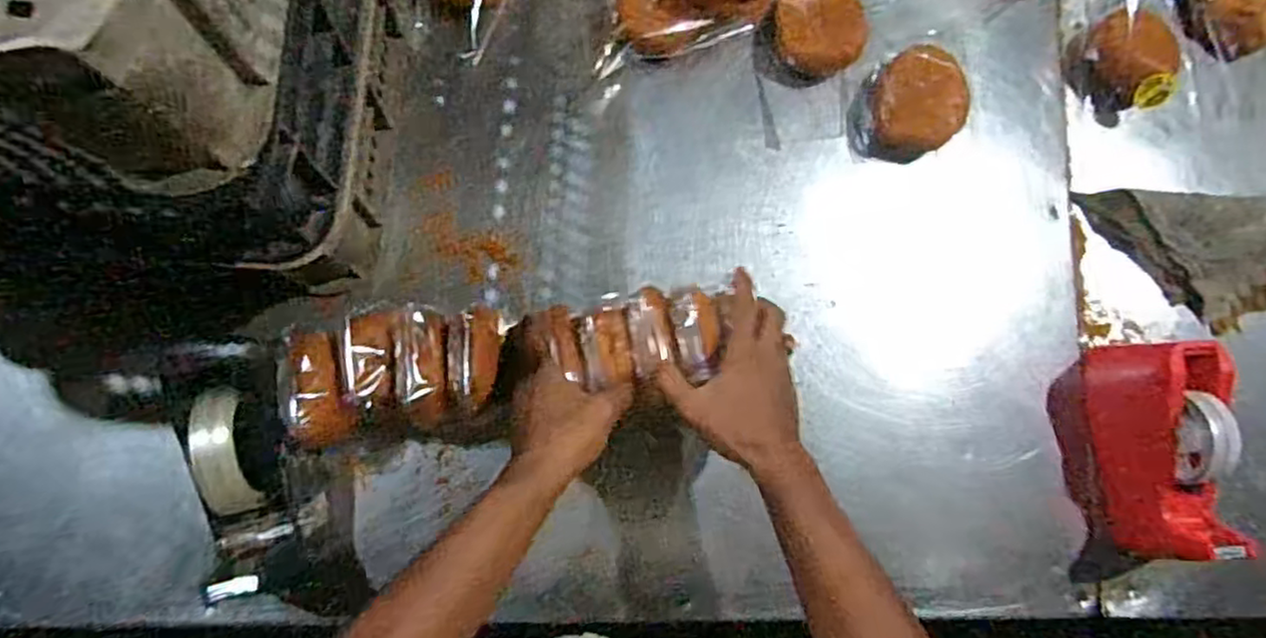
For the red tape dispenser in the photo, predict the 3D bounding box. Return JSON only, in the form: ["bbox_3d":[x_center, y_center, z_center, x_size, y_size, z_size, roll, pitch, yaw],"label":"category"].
[{"bbox_3d":[0.499,0.125,0.658,0.071,0.115,0.199,-4,83,-6],"label":"red tape dispenser"}]

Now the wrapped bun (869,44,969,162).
[{"bbox_3d":[0.292,-0.221,0.707,0.092,0.036,0.106,-3,83,-6],"label":"wrapped bun"}]

